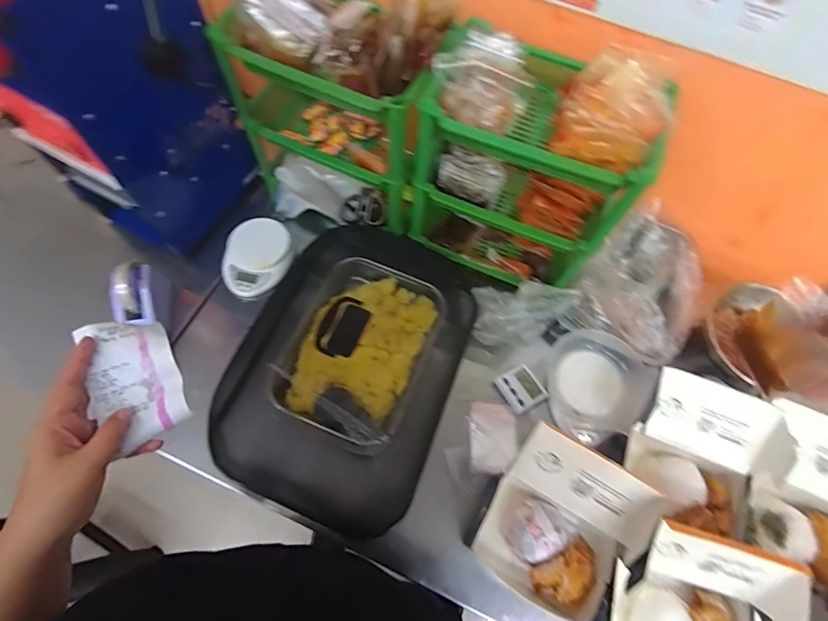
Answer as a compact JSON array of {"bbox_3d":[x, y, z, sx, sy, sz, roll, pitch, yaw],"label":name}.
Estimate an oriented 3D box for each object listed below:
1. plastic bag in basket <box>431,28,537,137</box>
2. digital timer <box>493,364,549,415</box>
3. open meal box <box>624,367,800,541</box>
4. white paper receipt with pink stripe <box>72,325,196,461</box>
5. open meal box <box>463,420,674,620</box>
[{"bbox_3d":[0.089,-0.289,0.539,0.110,0.070,0.091,30,67,10],"label":"plastic bag in basket"},{"bbox_3d":[0.180,0.131,0.709,0.067,0.017,0.067,-29,70,-15],"label":"digital timer"},{"bbox_3d":[0.422,0.217,0.627,0.186,0.114,0.187,21,66,6],"label":"open meal box"},{"bbox_3d":[-0.281,0.066,0.421,0.078,0.028,0.124,-21,68,-12],"label":"white paper receipt with pink stripe"},{"bbox_3d":[0.198,0.293,0.580,0.182,0.143,0.190,32,68,11],"label":"open meal box"}]

